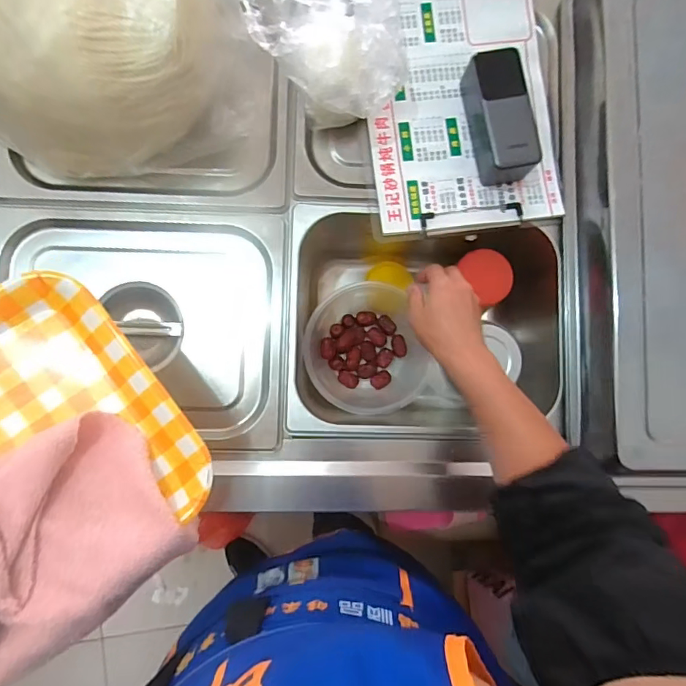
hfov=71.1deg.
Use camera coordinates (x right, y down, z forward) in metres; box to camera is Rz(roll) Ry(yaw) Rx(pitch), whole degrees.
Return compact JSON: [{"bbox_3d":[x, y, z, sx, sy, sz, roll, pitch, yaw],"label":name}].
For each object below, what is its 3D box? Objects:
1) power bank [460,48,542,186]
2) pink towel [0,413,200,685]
[{"bbox_3d":[0.172,-0.246,0.526,0.054,0.051,0.125,-11,86,-4],"label":"power bank"},{"bbox_3d":[-0.292,0.150,0.357,0.318,0.060,0.190,6,85,-2],"label":"pink towel"}]

